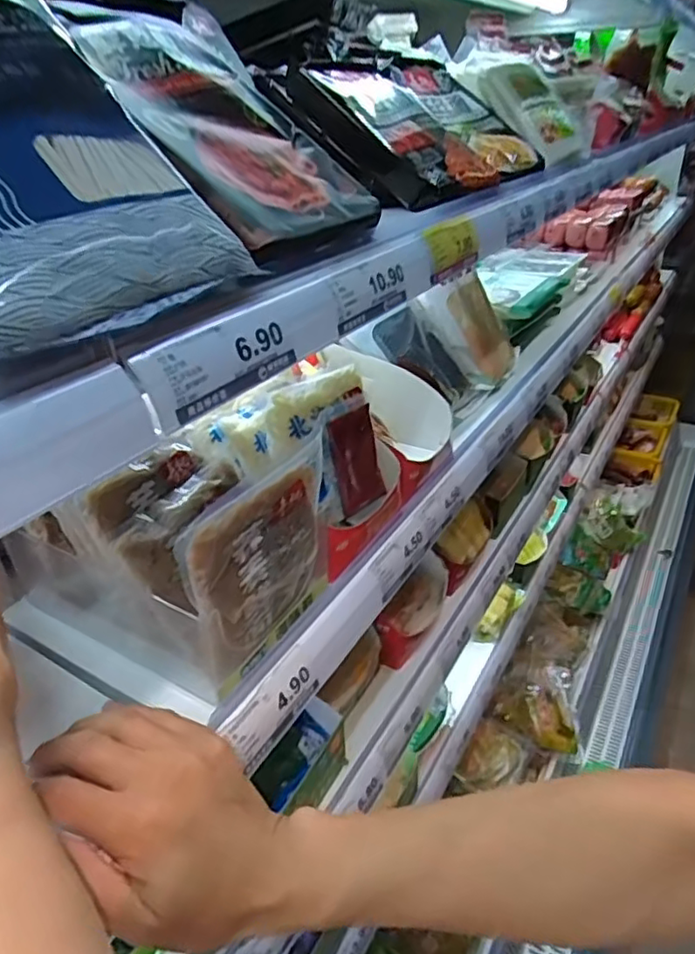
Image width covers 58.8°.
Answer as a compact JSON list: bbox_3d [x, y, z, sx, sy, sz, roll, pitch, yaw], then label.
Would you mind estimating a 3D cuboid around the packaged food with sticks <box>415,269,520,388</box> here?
[{"bbox_3d":[0.167,-0.195,0.807,0.144,0.146,0.026,-46,12,-34],"label":"packaged food with sticks"}]

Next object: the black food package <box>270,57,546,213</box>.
[{"bbox_3d":[0.082,-0.353,0.619,0.188,0.038,0.278,43,47,9],"label":"black food package"}]

